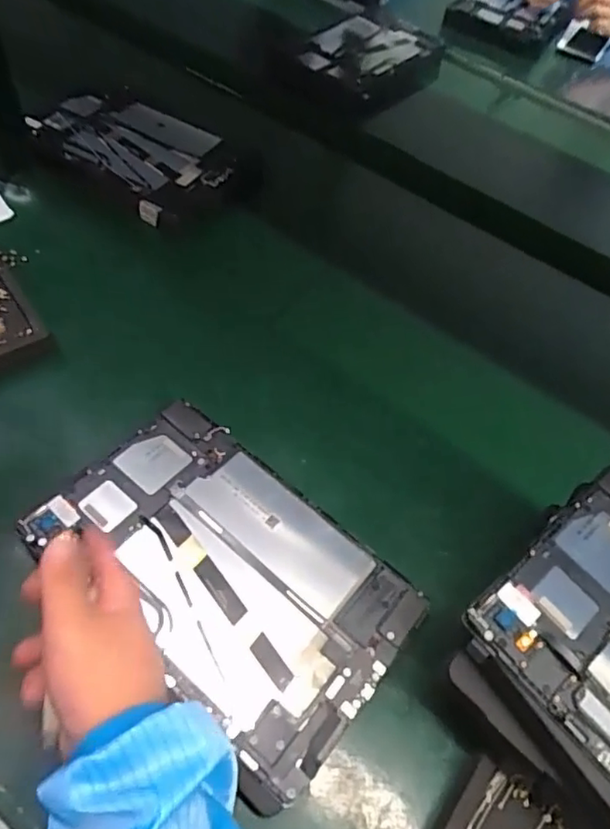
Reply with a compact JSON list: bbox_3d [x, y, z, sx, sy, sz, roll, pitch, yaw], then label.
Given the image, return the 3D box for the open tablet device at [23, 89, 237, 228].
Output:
[{"bbox_3d":[-0.189,-0.299,0.652,0.217,0.022,0.142,36,65,16],"label":"open tablet device"}]

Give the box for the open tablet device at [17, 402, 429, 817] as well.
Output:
[{"bbox_3d":[-0.051,0.103,0.387,0.238,0.012,0.151,39,62,19],"label":"open tablet device"}]

